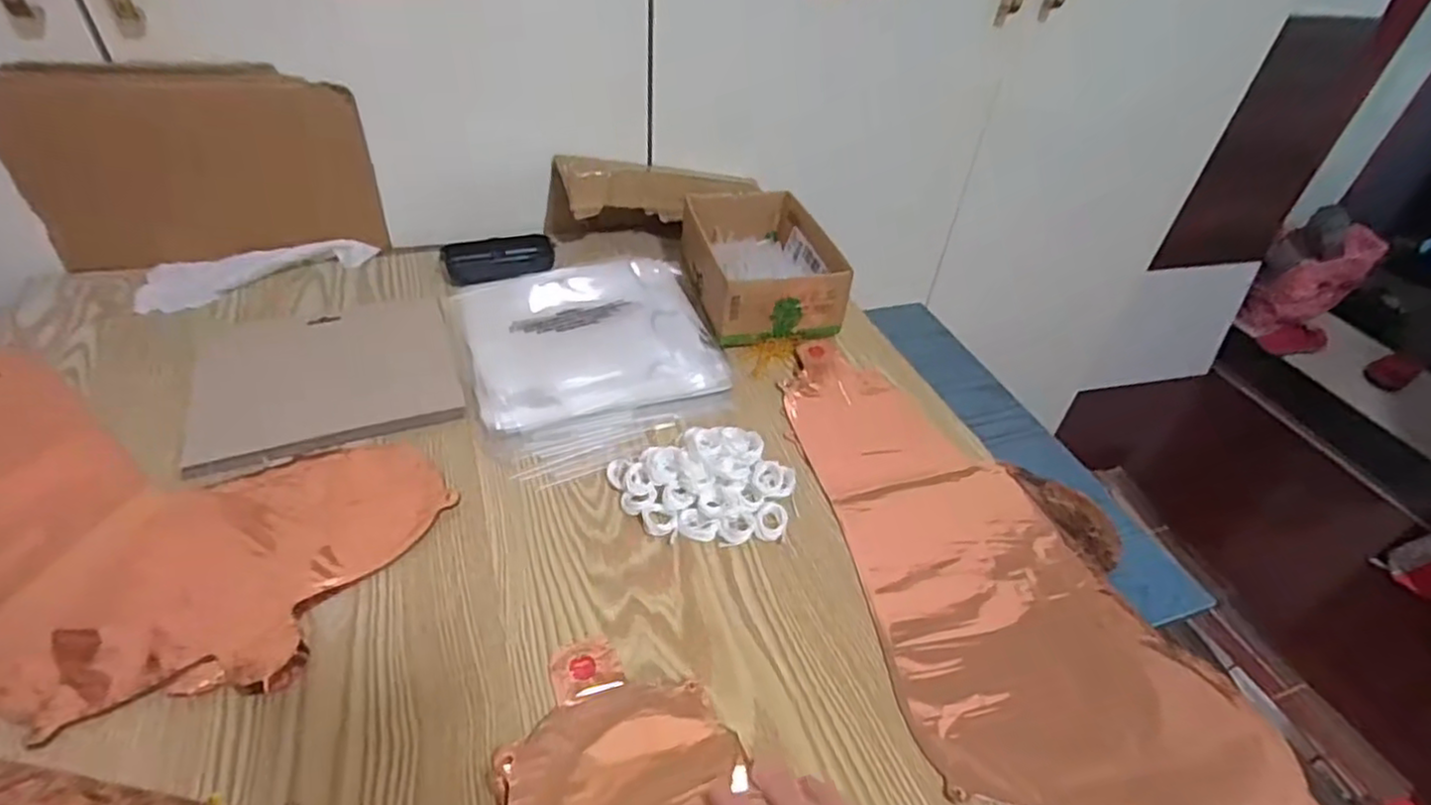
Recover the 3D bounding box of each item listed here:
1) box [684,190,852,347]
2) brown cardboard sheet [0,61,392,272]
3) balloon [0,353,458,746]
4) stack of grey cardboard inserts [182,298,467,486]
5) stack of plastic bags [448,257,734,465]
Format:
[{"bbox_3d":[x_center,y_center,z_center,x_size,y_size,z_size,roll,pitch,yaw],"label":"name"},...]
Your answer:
[{"bbox_3d":[0.043,-0.140,0.695,0.130,0.069,0.195,-6,42,-13],"label":"box"},{"bbox_3d":[-0.468,-0.212,0.625,0.274,0.179,0.020,-10,43,-17],"label":"brown cardboard sheet"},{"bbox_3d":[-0.429,0.071,0.450,0.436,0.013,0.224,13,41,8],"label":"balloon"},{"bbox_3d":[-0.314,-0.026,0.556,0.189,0.010,0.174,-14,45,-21],"label":"stack of grey cardboard inserts"},{"bbox_3d":[-0.109,-0.055,0.622,0.219,0.017,0.239,-12,44,-19],"label":"stack of plastic bags"}]

